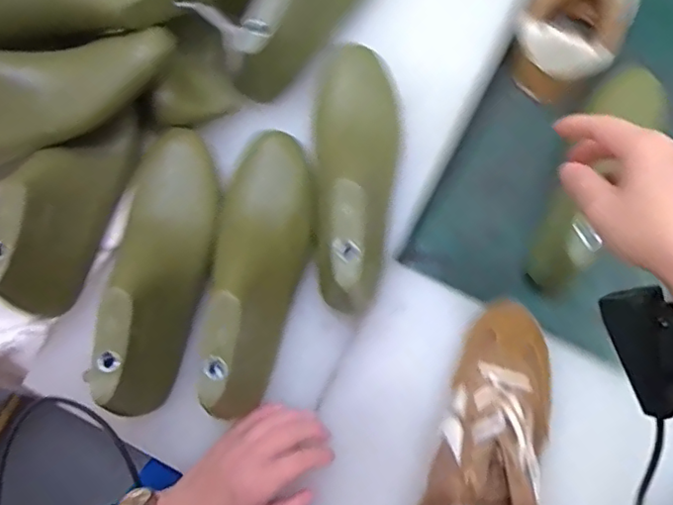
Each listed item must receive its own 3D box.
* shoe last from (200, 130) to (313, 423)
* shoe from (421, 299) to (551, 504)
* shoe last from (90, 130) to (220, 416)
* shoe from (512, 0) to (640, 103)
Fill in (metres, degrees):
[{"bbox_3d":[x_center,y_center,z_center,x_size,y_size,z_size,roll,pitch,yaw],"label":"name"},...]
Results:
[{"bbox_3d":[-0.066,0.012,0.478,0.078,0.072,0.241,6,62,3],"label":"shoe last"},{"bbox_3d":[0.119,0.150,0.446,0.085,0.080,0.225,12,76,5],"label":"shoe"},{"bbox_3d":[-0.140,0.008,0.472,0.092,0.082,0.237,1,75,2],"label":"shoe last"},{"bbox_3d":[0.265,-0.268,0.596,0.106,0.053,0.224,24,77,8],"label":"shoe"}]

